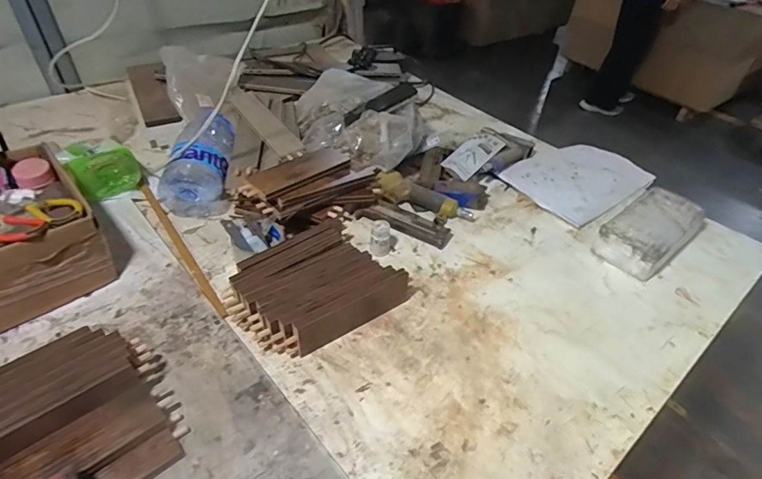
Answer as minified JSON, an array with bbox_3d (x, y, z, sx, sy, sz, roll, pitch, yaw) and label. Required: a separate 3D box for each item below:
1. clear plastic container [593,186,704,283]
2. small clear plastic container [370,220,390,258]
[{"bbox_3d":[0.486,-0.016,0.803,0.214,0.066,0.103,-27,51,-30],"label":"clear plastic container"},{"bbox_3d":[-0.001,0.000,0.773,0.033,0.063,0.028,2,42,-3],"label":"small clear plastic container"}]

